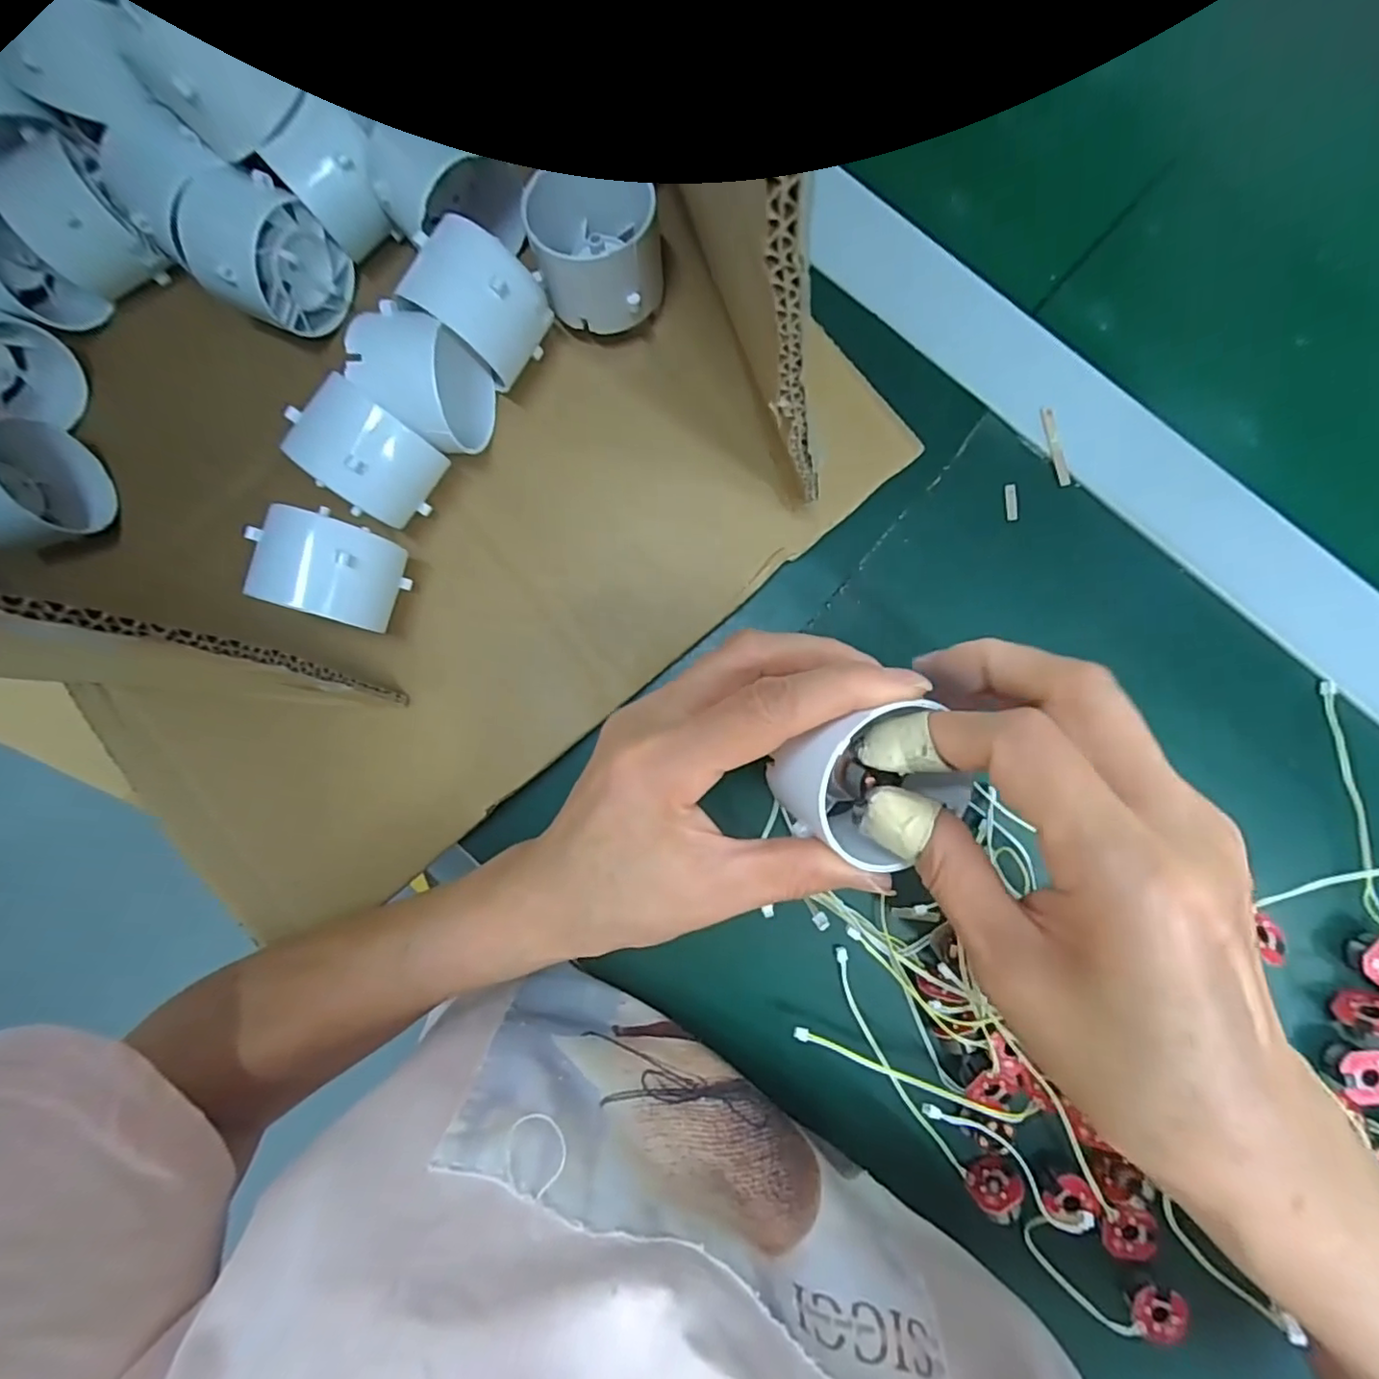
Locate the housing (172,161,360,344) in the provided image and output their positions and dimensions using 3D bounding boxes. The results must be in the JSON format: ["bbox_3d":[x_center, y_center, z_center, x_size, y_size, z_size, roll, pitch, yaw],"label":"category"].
[{"bbox_3d":[-0.172,-0.173,0.248,0.041,0.050,0.048,31,90,7],"label":"housing"}]

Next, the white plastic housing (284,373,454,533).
[{"bbox_3d":[-0.125,-0.090,0.238,0.043,0.047,0.037,34,89,1],"label":"white plastic housing"}]

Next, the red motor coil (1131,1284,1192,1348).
[{"bbox_3d":[0.181,0.241,0.234,0.019,0.004,0.017,12,74,10],"label":"red motor coil"}]

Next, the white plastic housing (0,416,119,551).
[{"bbox_3d":[-0.281,-0.087,0.254,0.037,0.045,0.053,-18,85,4],"label":"white plastic housing"}]

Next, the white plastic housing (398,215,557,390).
[{"bbox_3d":[-0.082,-0.147,0.239,0.046,0.045,0.038,33,89,1],"label":"white plastic housing"}]

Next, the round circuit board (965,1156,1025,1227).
[{"bbox_3d":[0.122,0.199,0.242,0.019,0.019,0.010,-36,115,-32],"label":"round circuit board"}]

